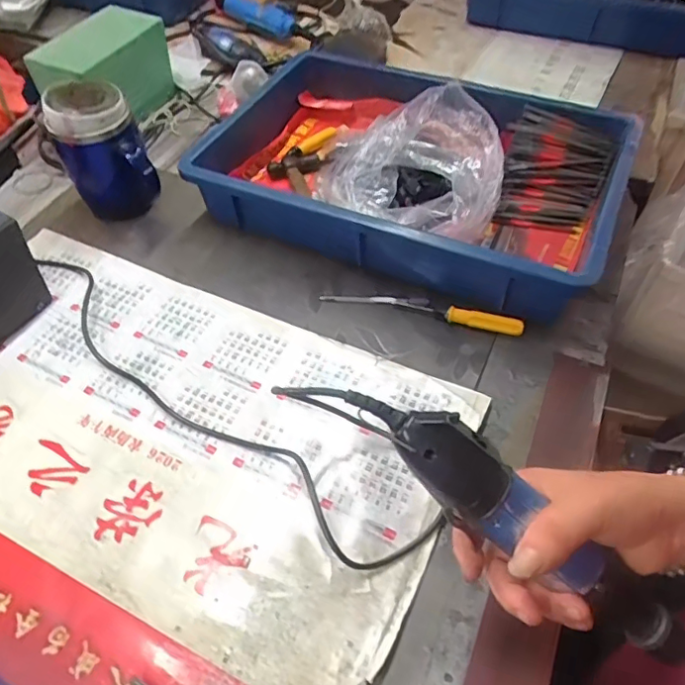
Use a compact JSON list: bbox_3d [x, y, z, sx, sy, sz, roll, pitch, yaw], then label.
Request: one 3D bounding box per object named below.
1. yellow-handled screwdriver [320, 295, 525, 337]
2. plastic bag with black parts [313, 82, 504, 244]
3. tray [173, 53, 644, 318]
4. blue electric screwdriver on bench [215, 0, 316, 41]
[{"bbox_3d":[0.075,-0.035,0.533,0.193,0.021,0.018,12,54,11],"label":"yellow-handled screwdriver"},{"bbox_3d":[0.066,-0.185,0.595,0.204,0.098,0.181,10,53,10],"label":"plastic bag with black parts"},{"bbox_3d":[0.081,-0.201,0.607,0.407,0.093,0.296,21,56,17],"label":"tray"},{"bbox_3d":[-0.132,-0.535,0.911,0.042,0.037,0.249,-35,59,-22],"label":"blue electric screwdriver on bench"}]

